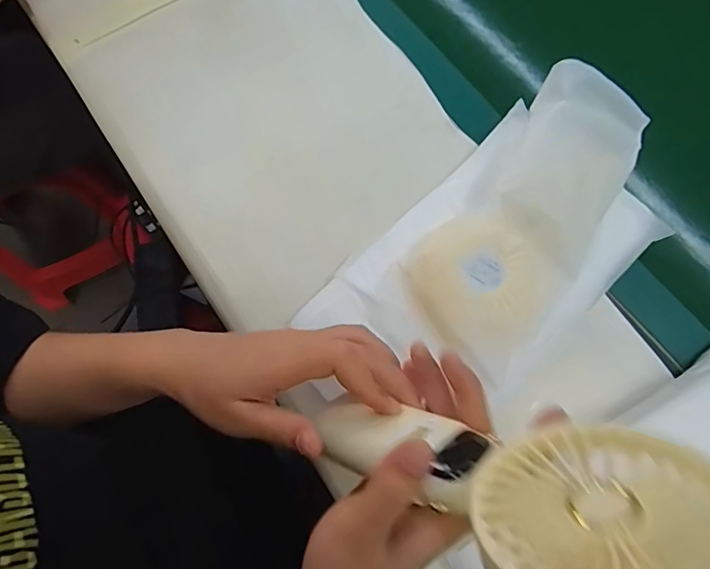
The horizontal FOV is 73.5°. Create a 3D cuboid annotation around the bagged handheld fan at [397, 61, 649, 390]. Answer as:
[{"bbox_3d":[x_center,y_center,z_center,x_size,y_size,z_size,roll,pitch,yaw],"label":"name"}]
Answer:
[{"bbox_3d":[0.126,-0.046,0.350,0.102,0.068,0.215,38,79,9],"label":"bagged handheld fan"}]

